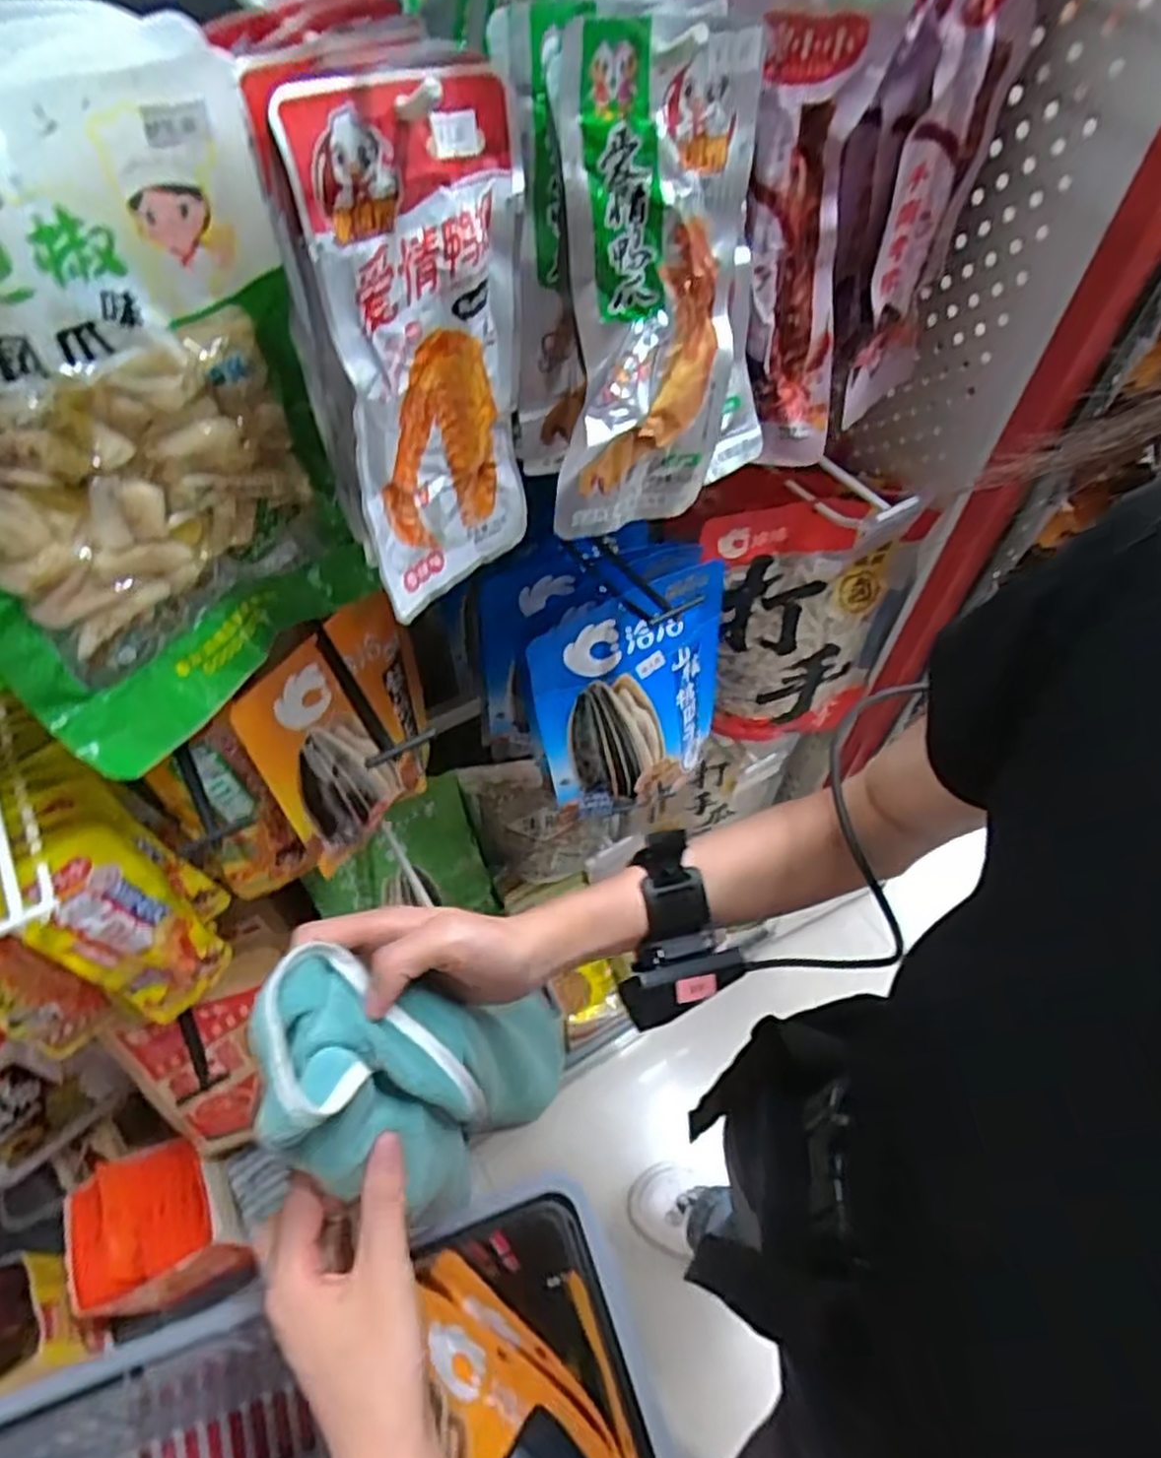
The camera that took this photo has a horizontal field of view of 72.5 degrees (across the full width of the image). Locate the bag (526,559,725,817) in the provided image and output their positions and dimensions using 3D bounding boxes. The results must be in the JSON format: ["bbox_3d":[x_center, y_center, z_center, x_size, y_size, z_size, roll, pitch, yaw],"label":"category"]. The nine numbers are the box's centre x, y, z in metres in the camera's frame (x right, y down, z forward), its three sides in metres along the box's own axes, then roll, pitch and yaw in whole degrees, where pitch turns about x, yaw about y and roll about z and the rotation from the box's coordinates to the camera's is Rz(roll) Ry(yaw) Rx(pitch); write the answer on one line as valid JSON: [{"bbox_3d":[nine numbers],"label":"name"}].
[{"bbox_3d":[0.042,-0.021,0.582,0.149,0.180,0.022,-24,43,-14],"label":"bag"}]

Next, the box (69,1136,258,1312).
[{"bbox_3d":[-0.426,0.514,0.828,0.151,0.150,0.125,-18,58,-13],"label":"box"}]

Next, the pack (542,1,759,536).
[{"bbox_3d":[0.030,-0.178,0.334,0.091,0.180,0.019,-17,37,-27],"label":"pack"}]

